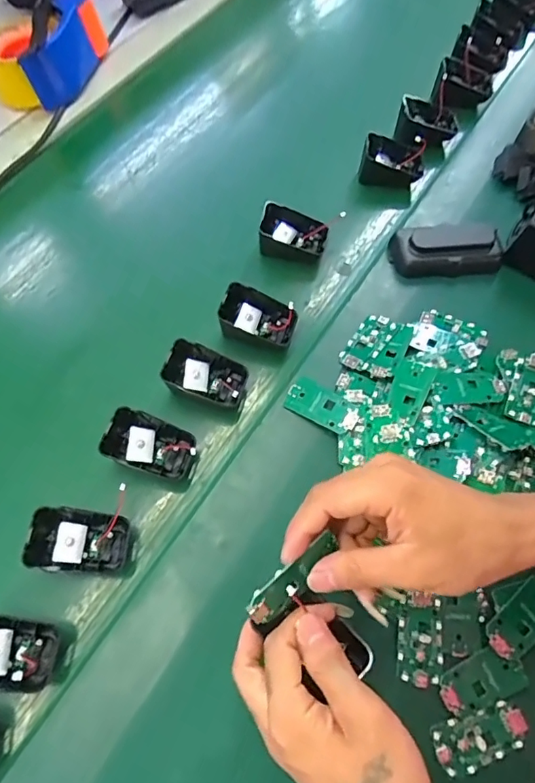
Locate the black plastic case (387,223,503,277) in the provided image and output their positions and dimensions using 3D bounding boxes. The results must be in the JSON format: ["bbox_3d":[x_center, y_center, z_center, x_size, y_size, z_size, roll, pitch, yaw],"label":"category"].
[{"bbox_3d":[0.176,-0.140,0.492,0.105,0.031,0.050,-9,66,-2],"label":"black plastic case"}]

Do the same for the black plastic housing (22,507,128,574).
[{"bbox_3d":[-0.140,0.110,0.371,0.069,0.018,0.044,14,68,-22],"label":"black plastic housing"}]

